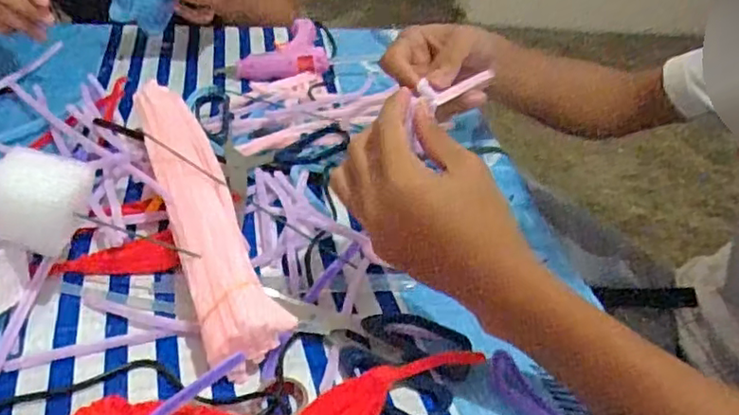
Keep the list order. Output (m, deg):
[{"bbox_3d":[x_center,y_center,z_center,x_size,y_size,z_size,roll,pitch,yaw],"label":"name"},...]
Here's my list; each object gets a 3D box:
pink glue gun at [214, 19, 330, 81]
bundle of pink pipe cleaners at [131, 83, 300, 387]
[{"bbox_3d":[-0.113,-0.182,0.714,0.118,0.030,0.101,-4,39,-14],"label":"pink glue gun"},{"bbox_3d":[-0.129,-0.001,0.465,0.051,0.050,0.292,-13,41,-23],"label":"bundle of pink pipe cleaners"}]

